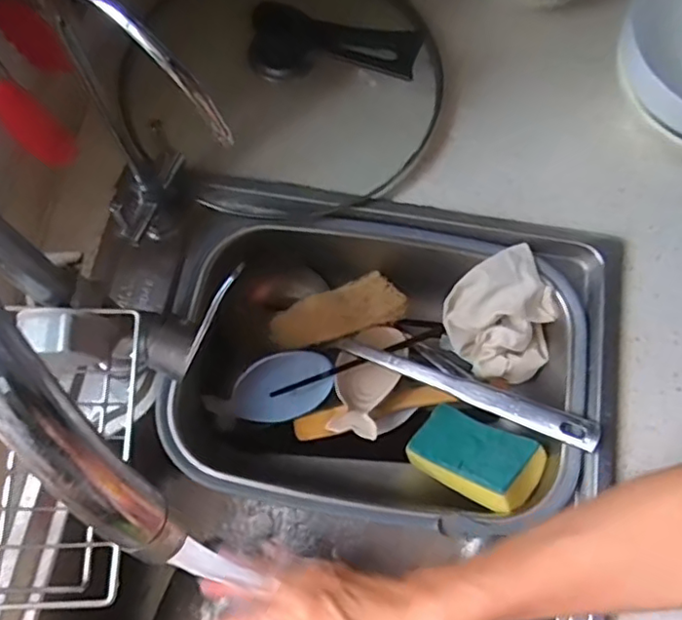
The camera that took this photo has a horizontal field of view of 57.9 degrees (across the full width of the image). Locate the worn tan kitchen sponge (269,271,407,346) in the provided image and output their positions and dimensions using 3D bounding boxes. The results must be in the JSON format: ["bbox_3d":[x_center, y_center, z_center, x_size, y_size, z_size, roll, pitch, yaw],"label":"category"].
[{"bbox_3d":[-0.006,0.002,0.604,0.136,0.023,0.053,-17,72,9],"label":"worn tan kitchen sponge"}]

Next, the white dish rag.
[{"bbox_3d":[0.148,0.011,0.564,0.084,0.068,0.102,-23,74,-9],"label":"white dish rag"}]

